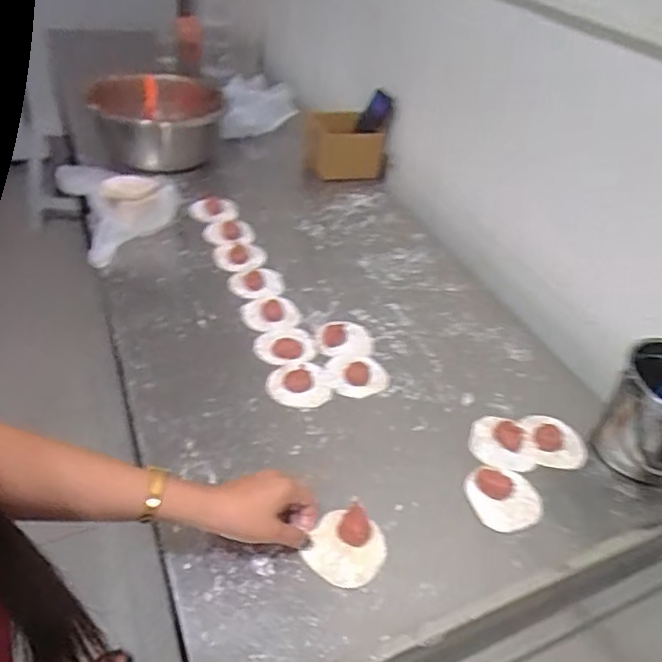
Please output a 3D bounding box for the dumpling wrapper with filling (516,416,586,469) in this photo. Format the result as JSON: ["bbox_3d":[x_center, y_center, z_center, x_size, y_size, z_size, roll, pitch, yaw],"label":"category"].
[{"bbox_3d":[0.282,0.139,0.716,0.082,0.014,0.071,10,41,4],"label":"dumpling wrapper with filling"}]

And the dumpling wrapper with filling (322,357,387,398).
[{"bbox_3d":[0.035,0.059,0.772,0.086,0.017,0.070,4,41,-2],"label":"dumpling wrapper with filling"}]

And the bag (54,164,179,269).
[{"bbox_3d":[-0.363,-0.219,0.979,0.160,0.083,0.207,-18,47,-26],"label":"bag"}]

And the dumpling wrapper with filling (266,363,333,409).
[{"bbox_3d":[-0.042,0.070,0.740,0.080,0.014,0.070,-9,43,-17],"label":"dumpling wrapper with filling"}]

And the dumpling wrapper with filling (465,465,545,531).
[{"bbox_3d":[0.199,0.185,0.646,0.085,0.021,0.081,4,41,-3],"label":"dumpling wrapper with filling"}]

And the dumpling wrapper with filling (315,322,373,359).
[{"bbox_3d":[0.019,0.013,0.831,0.081,0.012,0.076,4,41,-3],"label":"dumpling wrapper with filling"}]

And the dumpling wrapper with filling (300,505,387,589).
[{"bbox_3d":[0.018,0.220,0.582,0.075,0.012,0.080,4,41,-3],"label":"dumpling wrapper with filling"}]

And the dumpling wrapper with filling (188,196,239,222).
[{"bbox_3d":[-0.221,-0.229,1.066,0.089,0.014,0.070,-2,42,-9],"label":"dumpling wrapper with filling"}]

